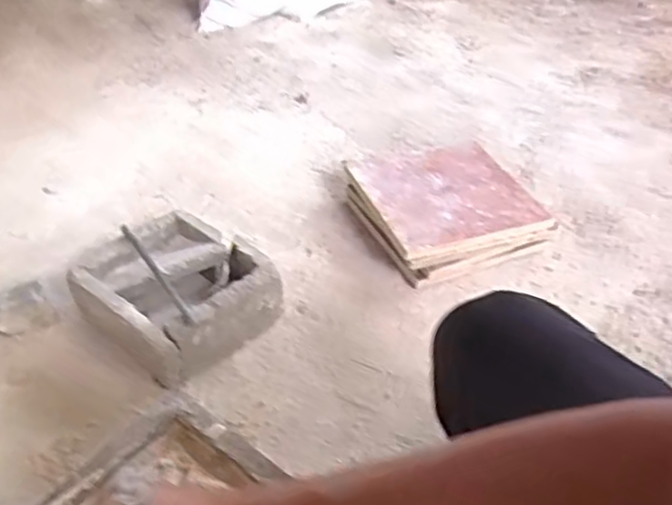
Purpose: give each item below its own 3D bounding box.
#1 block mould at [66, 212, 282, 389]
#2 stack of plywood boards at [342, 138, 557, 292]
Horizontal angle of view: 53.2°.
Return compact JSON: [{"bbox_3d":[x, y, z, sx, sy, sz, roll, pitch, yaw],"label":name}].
[{"bbox_3d":[-0.214,0.059,0.917,0.213,0.099,0.197,30,51,26],"label":"block mould"},{"bbox_3d":[0.171,-0.076,1.088,0.262,0.075,0.271,-19,48,-20],"label":"stack of plywood boards"}]

